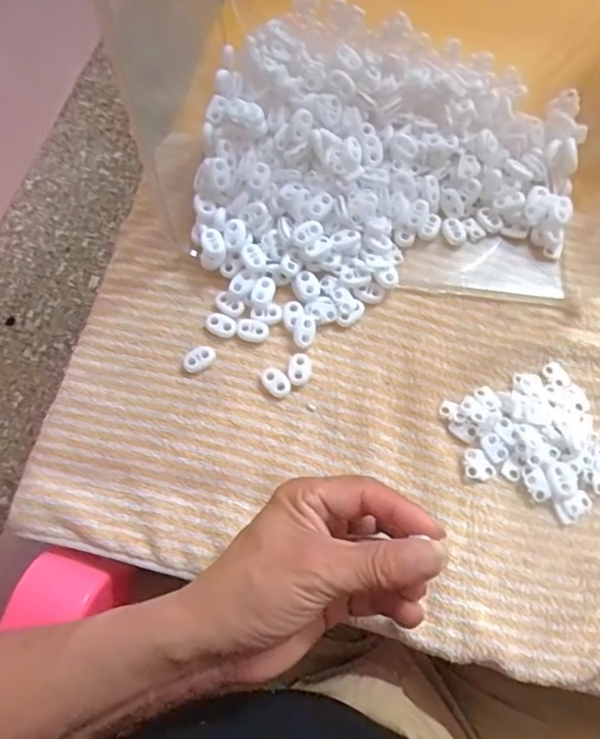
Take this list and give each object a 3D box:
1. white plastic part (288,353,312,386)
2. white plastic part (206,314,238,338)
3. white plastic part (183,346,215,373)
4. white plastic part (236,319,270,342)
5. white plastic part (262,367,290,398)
[{"bbox_3d":[0.000,0.000,0.381,0.015,0.004,0.023,7,70,4],"label":"white plastic part"},{"bbox_3d":[-0.056,-0.031,0.393,0.023,0.004,0.016,29,74,12],"label":"white plastic part"},{"bbox_3d":[-0.070,-0.008,0.386,0.022,0.005,0.016,-35,72,-10],"label":"white plastic part"},{"bbox_3d":[-0.033,-0.027,0.392,0.021,0.004,0.015,14,71,7],"label":"white plastic part"},{"bbox_3d":[-0.016,0.008,0.376,0.015,0.004,0.021,-33,72,-10],"label":"white plastic part"}]

